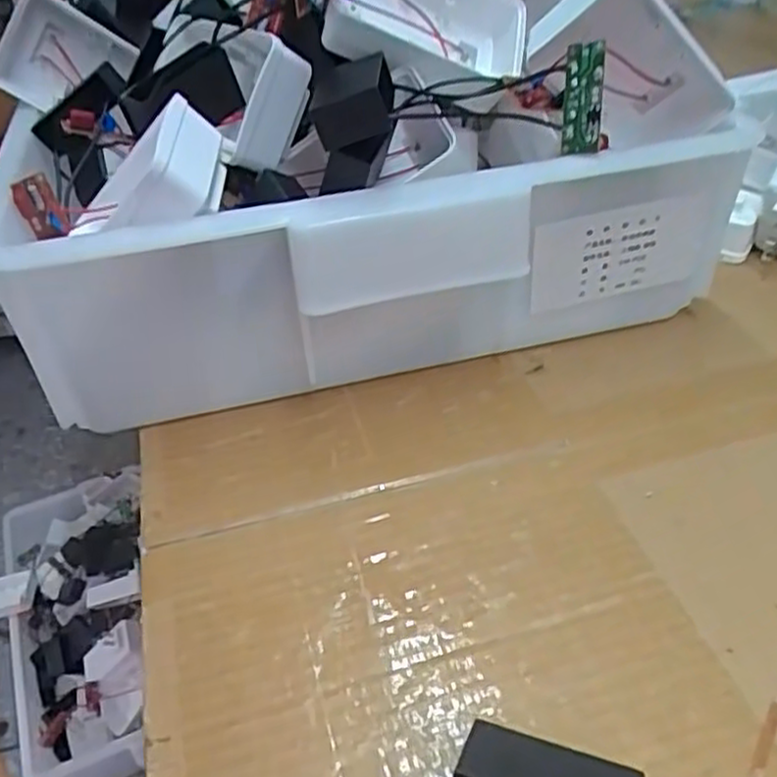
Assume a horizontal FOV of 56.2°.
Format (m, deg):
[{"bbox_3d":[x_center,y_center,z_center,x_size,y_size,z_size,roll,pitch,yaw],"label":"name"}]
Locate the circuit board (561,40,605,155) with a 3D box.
[{"bbox_3d":[0.082,-0.121,0.305,0.016,0.043,0.006,3,13,8],"label":"circuit board"}]

